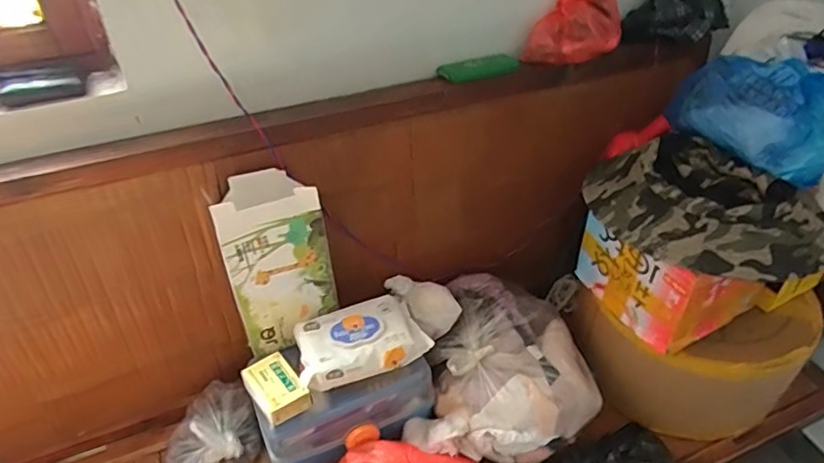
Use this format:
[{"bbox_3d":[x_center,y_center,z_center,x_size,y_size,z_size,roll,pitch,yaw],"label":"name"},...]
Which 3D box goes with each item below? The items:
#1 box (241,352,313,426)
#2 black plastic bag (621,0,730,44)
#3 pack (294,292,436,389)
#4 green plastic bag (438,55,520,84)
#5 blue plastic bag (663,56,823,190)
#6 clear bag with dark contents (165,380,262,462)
[{"bbox_3d":[-0.221,0.251,0.931,0.074,0.036,0.109,-32,52,-24],"label":"box"},{"bbox_3d":[0.517,-0.421,1.131,0.264,0.074,0.118,-29,50,-22],"label":"black plastic bag"},{"bbox_3d":[-0.089,0.181,0.980,0.216,0.049,0.130,-19,48,-14],"label":"pack"},{"bbox_3d":[0.120,-0.292,1.026,0.144,0.038,0.029,-17,47,-12],"label":"green plastic bag"},{"bbox_3d":[0.550,-0.195,0.891,0.160,0.127,0.252,-25,49,-18],"label":"blue plastic bag"},{"bbox_3d":[-0.357,0.372,1.022,0.162,0.089,0.207,-17,47,-12],"label":"clear bag with dark contents"}]

